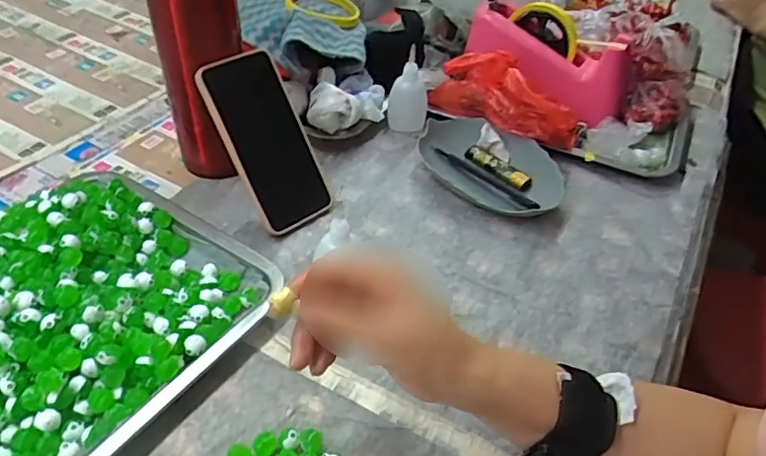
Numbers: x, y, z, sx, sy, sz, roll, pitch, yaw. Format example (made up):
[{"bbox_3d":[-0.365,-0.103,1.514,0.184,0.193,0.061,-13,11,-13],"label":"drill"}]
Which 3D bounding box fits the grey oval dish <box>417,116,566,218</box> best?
[{"bbox_3d":[0.115,-0.066,0.613,0.163,0.034,0.103,30,48,24],"label":"grey oval dish"}]

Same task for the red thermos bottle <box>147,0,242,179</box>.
[{"bbox_3d":[-0.164,-0.169,0.523,0.068,0.264,0.069,31,49,25],"label":"red thermos bottle"}]

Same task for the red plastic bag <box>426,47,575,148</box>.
[{"bbox_3d":[0.138,-0.151,0.644,0.176,0.069,0.060,21,45,17],"label":"red plastic bag"}]

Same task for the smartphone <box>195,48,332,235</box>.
[{"bbox_3d":[-0.107,-0.080,0.532,0.073,0.162,0.010,-31,18,-27],"label":"smartphone"}]

